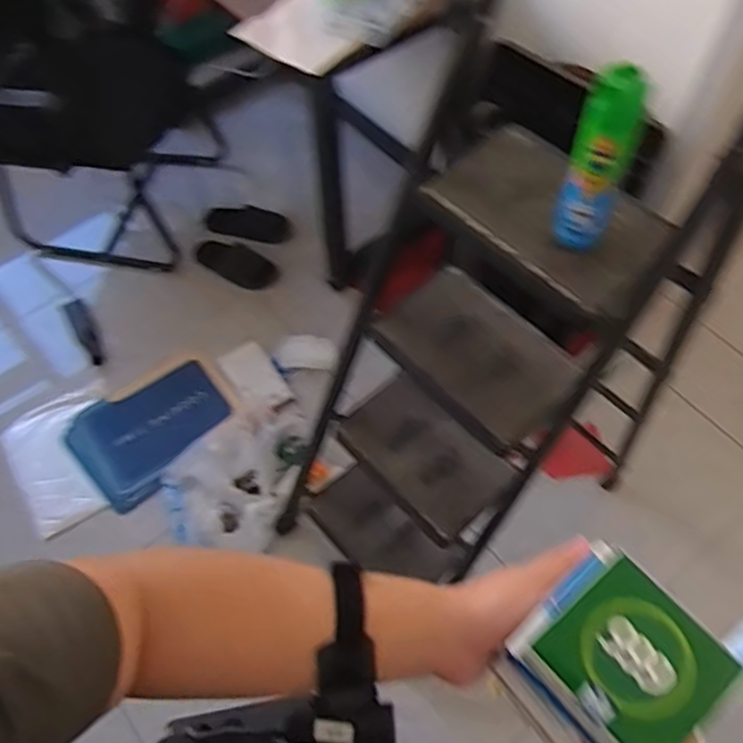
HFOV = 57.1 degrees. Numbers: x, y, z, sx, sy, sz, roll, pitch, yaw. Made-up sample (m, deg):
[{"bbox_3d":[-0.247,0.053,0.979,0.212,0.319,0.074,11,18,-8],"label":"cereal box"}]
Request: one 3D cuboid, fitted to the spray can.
[{"bbox_3d":[0.254,-0.231,0.756,0.059,0.222,0.052,23,62,15],"label":"spray can"}]

